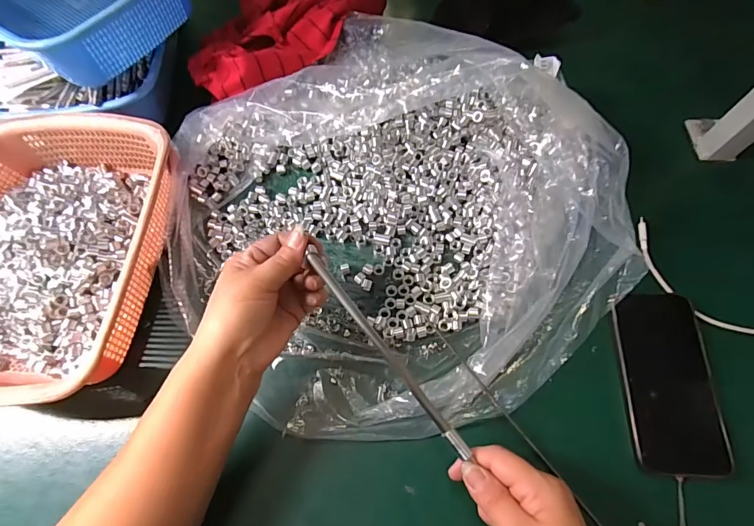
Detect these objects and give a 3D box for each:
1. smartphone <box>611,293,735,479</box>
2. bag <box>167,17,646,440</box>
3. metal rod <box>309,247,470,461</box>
[{"bbox_3d":[0.267,0.106,0.368,0.077,0.014,0.153,-3,71,2],"label":"smartphone"},{"bbox_3d":[0.016,-0.066,0.421,0.430,0.065,0.431,-35,71,-12],"label":"bag"},{"bbox_3d":[0.011,0.076,0.327,0.008,0.010,0.191,-37,87,-12],"label":"metal rod"}]

